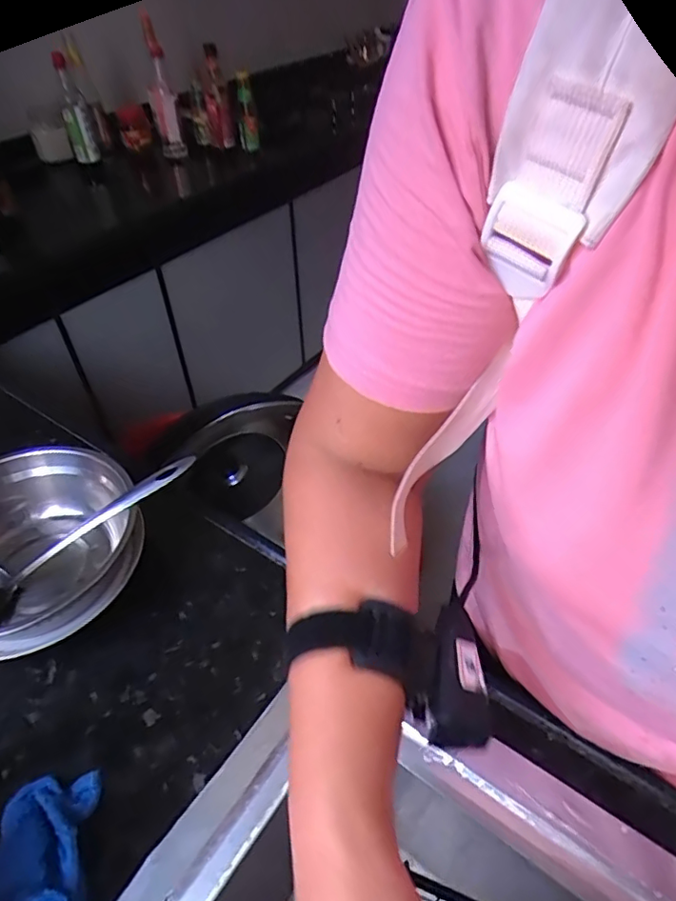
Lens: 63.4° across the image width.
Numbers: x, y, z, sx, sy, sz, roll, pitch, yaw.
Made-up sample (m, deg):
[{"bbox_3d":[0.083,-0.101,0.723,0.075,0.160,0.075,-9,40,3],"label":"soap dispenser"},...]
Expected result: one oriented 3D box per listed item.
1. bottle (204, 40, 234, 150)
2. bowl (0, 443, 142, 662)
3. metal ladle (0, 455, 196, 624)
[{"bbox_3d":[-0.280,-0.814,1.262,0.054,0.188,0.054,-7,44,-7],"label":"bottle"},{"bbox_3d":[-0.282,0.084,0.506,0.183,0.094,0.183,0,44,0],"label":"bowl"},{"bbox_3d":[-0.241,0.074,0.504,0.242,0.038,0.065,-33,51,-9],"label":"metal ladle"}]

